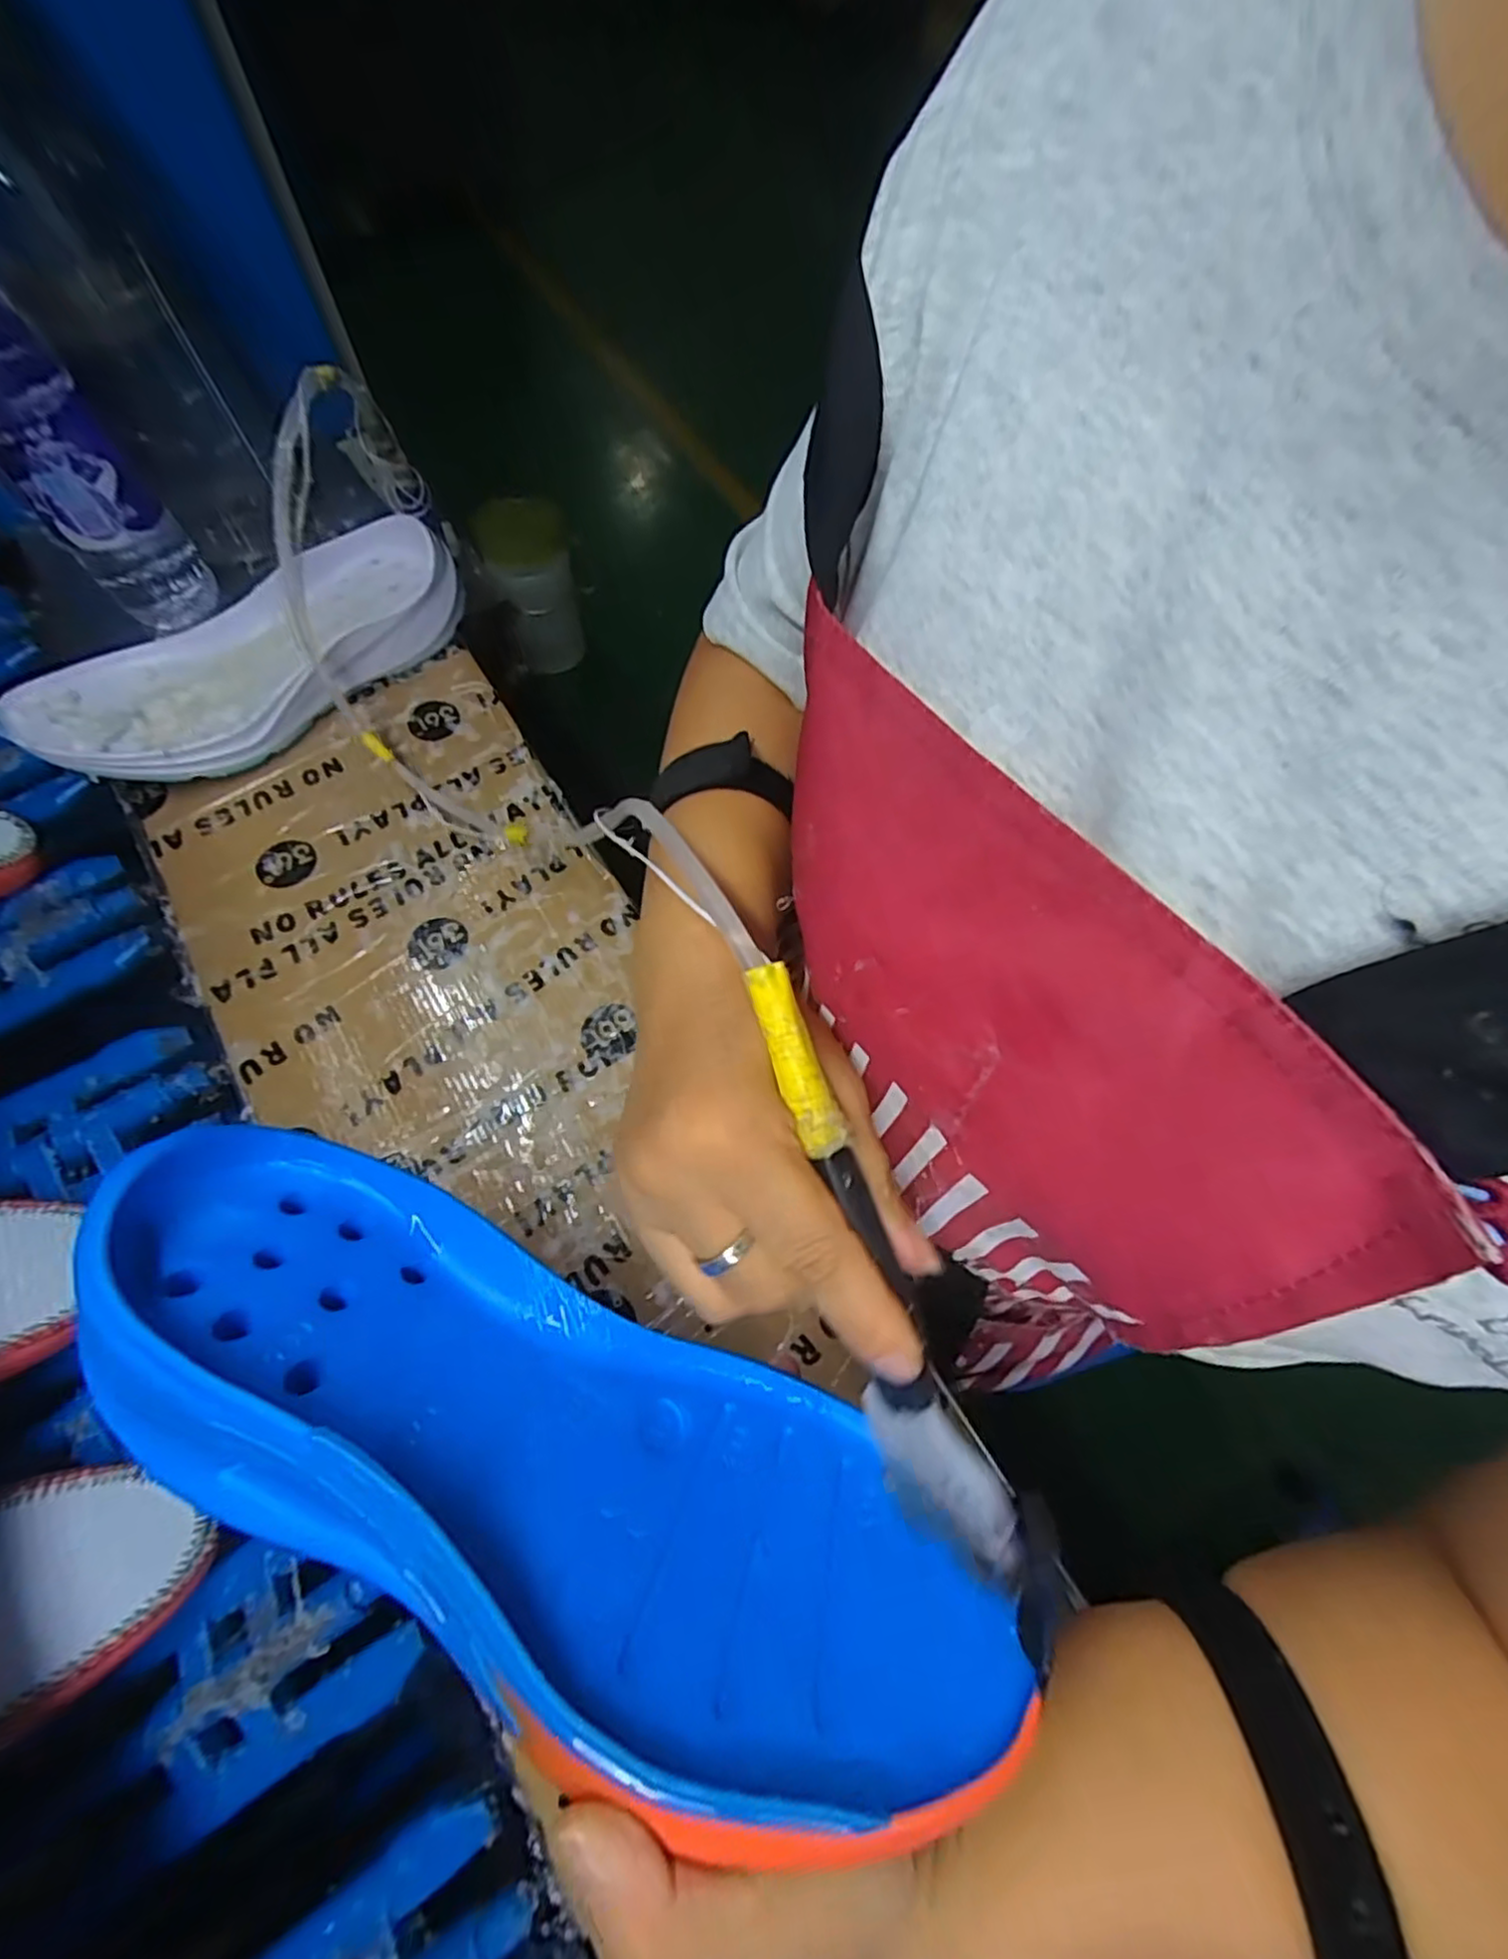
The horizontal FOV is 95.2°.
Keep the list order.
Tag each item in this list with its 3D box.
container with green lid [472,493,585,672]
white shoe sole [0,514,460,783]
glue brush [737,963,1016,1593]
[{"bbox_3d":[-0.203,-0.368,0.655,0.075,0.145,0.073,-17,71,-9],"label":"container with green lid"},{"bbox_3d":[-0.316,-0.209,0.446,0.268,0.047,0.104,-39,76,-16],"label":"white shoe sole"},{"bbox_3d":[0.030,0.075,0.176,0.025,0.014,0.164,-21,95,-9],"label":"glue brush"}]

